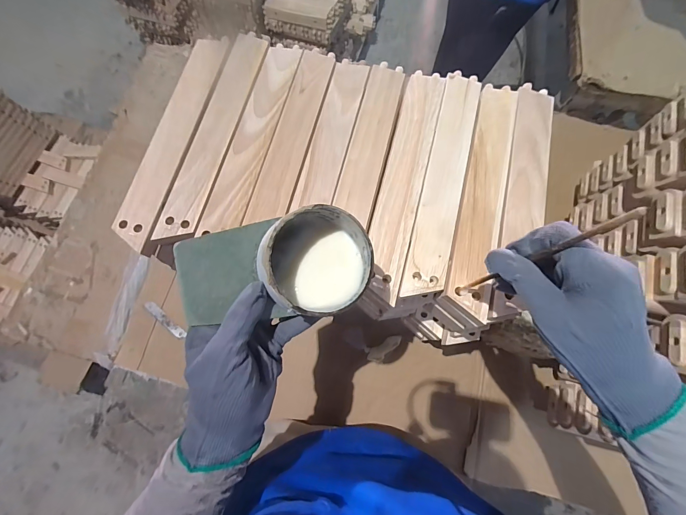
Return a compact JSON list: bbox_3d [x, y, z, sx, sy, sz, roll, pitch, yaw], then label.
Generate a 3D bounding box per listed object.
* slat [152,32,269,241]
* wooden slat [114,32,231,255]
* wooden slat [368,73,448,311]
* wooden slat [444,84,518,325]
[{"bbox_3d":[-0.149,-0.155,0.384,0.048,0.014,0.284,12,76,4],"label":"slat"},{"bbox_3d":[-0.201,-0.153,0.386,0.050,0.018,0.293,12,76,4],"label":"wooden slat"},{"bbox_3d":[0.071,-0.095,0.368,0.045,0.012,0.285,14,76,5],"label":"wooden slat"},{"bbox_3d":[0.160,-0.079,0.361,0.046,0.013,0.283,14,76,5],"label":"wooden slat"}]

